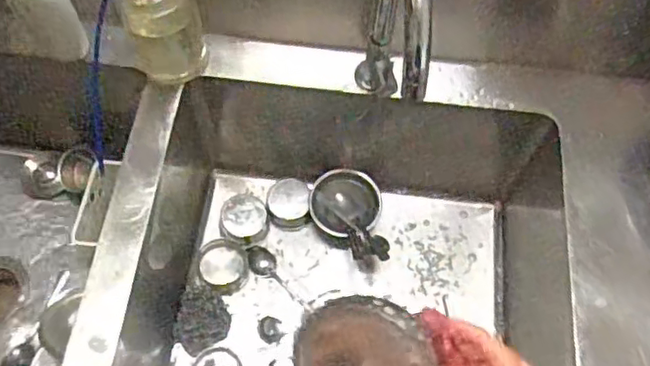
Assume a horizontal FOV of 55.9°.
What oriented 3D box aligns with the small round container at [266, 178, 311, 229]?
[{"bbox_3d":[-0.061,0.036,1.021,0.066,0.054,0.079,-8,64,-6],"label":"small round container"}]

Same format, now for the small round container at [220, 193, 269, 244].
[{"bbox_3d":[-0.130,0.055,0.993,0.072,0.036,0.068,1,64,-2],"label":"small round container"}]

